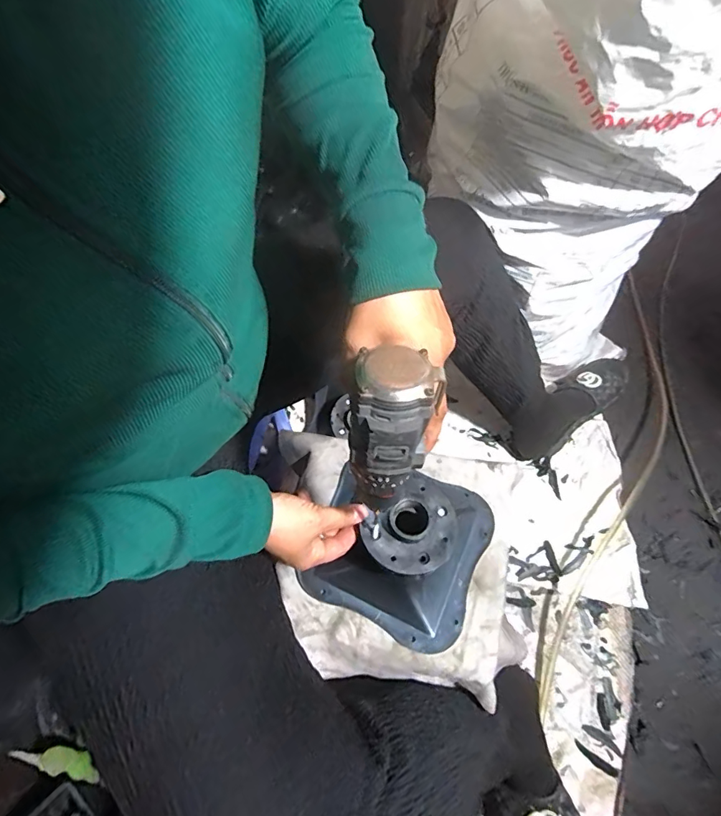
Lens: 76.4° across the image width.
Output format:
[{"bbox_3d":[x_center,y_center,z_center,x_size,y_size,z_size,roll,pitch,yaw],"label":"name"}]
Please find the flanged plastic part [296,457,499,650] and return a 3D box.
[{"bbox_3d":[0.047,0.133,0.484,0.183,0.087,0.179,23,60,10],"label":"flanged plastic part"}]

